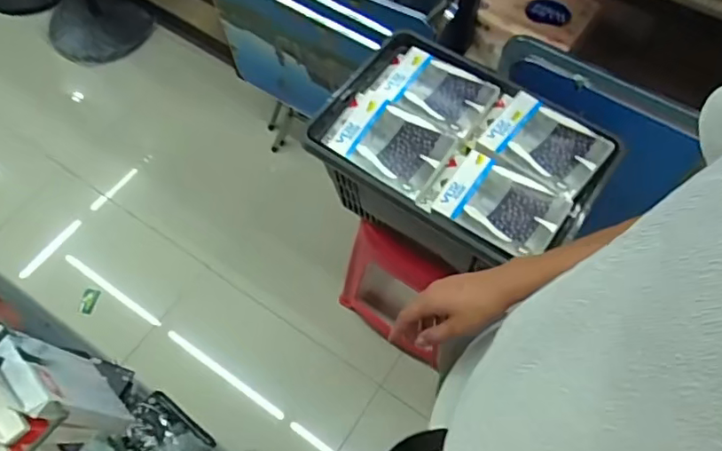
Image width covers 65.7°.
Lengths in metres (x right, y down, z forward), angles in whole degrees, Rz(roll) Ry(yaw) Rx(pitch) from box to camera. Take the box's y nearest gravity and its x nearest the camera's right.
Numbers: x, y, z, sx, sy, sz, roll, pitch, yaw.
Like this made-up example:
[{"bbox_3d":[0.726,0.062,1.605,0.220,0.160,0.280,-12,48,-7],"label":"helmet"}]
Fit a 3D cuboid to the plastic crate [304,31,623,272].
[{"bbox_3d":[0.168,-0.099,1.073,0.476,0.287,0.337,33,67,17],"label":"plastic crate"}]

